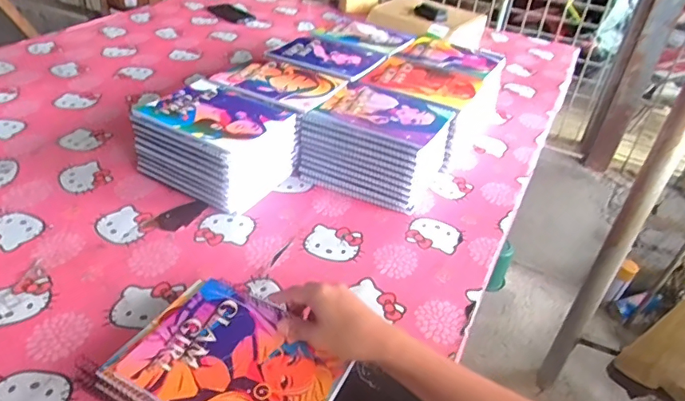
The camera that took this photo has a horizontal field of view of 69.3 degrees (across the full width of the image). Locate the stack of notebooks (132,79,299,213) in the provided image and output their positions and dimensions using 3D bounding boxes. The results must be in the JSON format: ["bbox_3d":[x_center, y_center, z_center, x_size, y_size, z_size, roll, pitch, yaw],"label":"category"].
[{"bbox_3d":[-0.200,-0.085,0.789,0.198,0.123,0.164,23,40,22],"label":"stack of notebooks"}]

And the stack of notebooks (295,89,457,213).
[{"bbox_3d":[0.051,-0.093,0.821,0.210,0.118,0.156,20,39,19],"label":"stack of notebooks"}]

